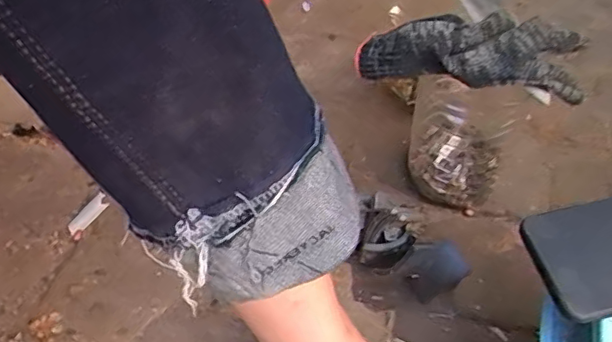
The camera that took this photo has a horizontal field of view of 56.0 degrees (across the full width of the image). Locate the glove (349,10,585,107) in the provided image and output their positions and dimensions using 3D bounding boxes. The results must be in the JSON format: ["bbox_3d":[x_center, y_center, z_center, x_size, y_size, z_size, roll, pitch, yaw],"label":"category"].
[{"bbox_3d":[0.127,-0.101,0.461,0.171,0.054,0.087,0,53,5],"label":"glove"}]

